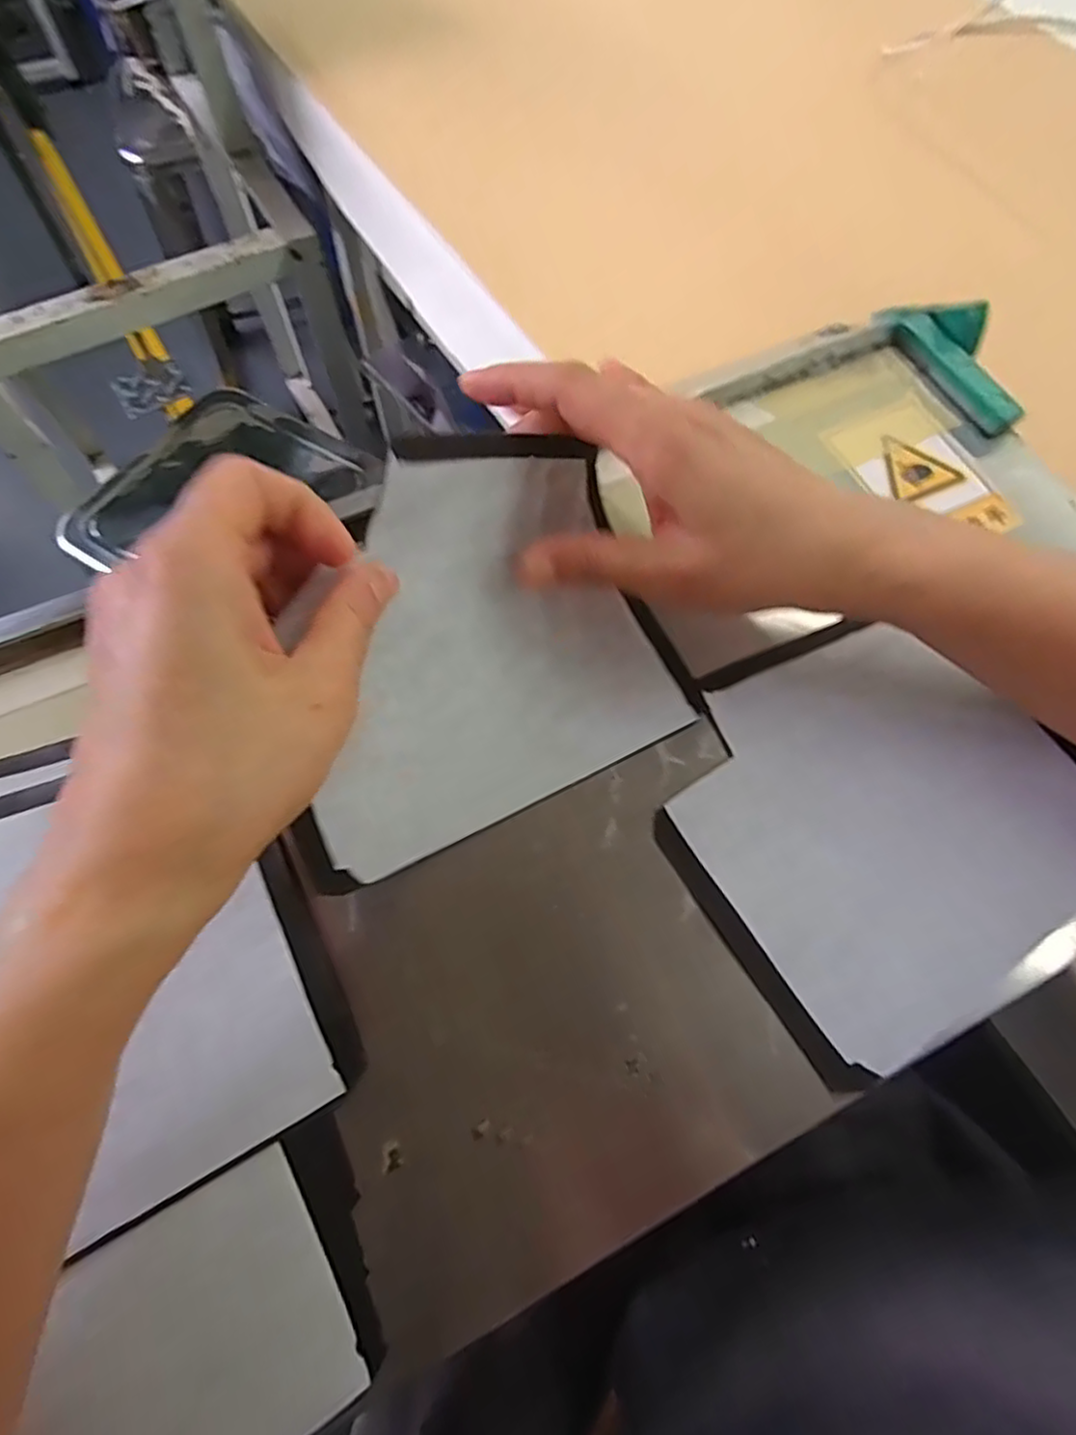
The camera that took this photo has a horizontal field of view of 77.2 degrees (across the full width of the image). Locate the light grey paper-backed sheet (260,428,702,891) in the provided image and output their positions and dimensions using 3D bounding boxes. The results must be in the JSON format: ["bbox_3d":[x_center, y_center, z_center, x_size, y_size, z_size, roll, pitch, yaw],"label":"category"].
[{"bbox_3d":[-0.025,-0.029,0.253,0.158,0.087,0.116,-26,70,-12],"label":"light grey paper-backed sheet"}]

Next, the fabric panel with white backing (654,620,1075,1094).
[{"bbox_3d":[0.134,0.038,0.263,0.158,0.008,0.139,-31,76,-13],"label":"fabric panel with white backing"}]

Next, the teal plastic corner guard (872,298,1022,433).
[{"bbox_3d":[0.217,-0.187,0.344,0.030,0.022,0.089,-29,70,-13],"label":"teal plastic corner guard"}]

